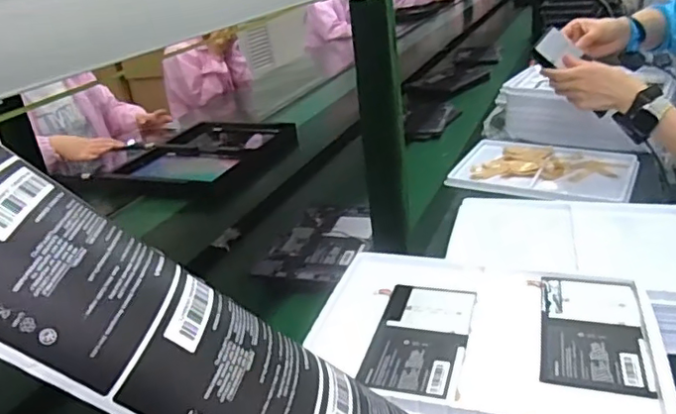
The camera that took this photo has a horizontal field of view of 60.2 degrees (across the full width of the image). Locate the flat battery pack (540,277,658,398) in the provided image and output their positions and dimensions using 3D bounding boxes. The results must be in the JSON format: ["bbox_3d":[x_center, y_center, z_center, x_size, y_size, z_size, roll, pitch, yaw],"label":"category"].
[{"bbox_3d":[0.244,0.115,0.559,0.090,0.007,0.167,5,28,17],"label":"flat battery pack"}]

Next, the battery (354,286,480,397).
[{"bbox_3d":[0.083,0.126,0.574,0.087,0.005,0.168,1,26,20],"label":"battery"}]

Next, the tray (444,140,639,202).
[{"bbox_3d":[0.408,-0.080,1.146,0.314,0.026,0.256,7,28,30],"label":"tray"}]

